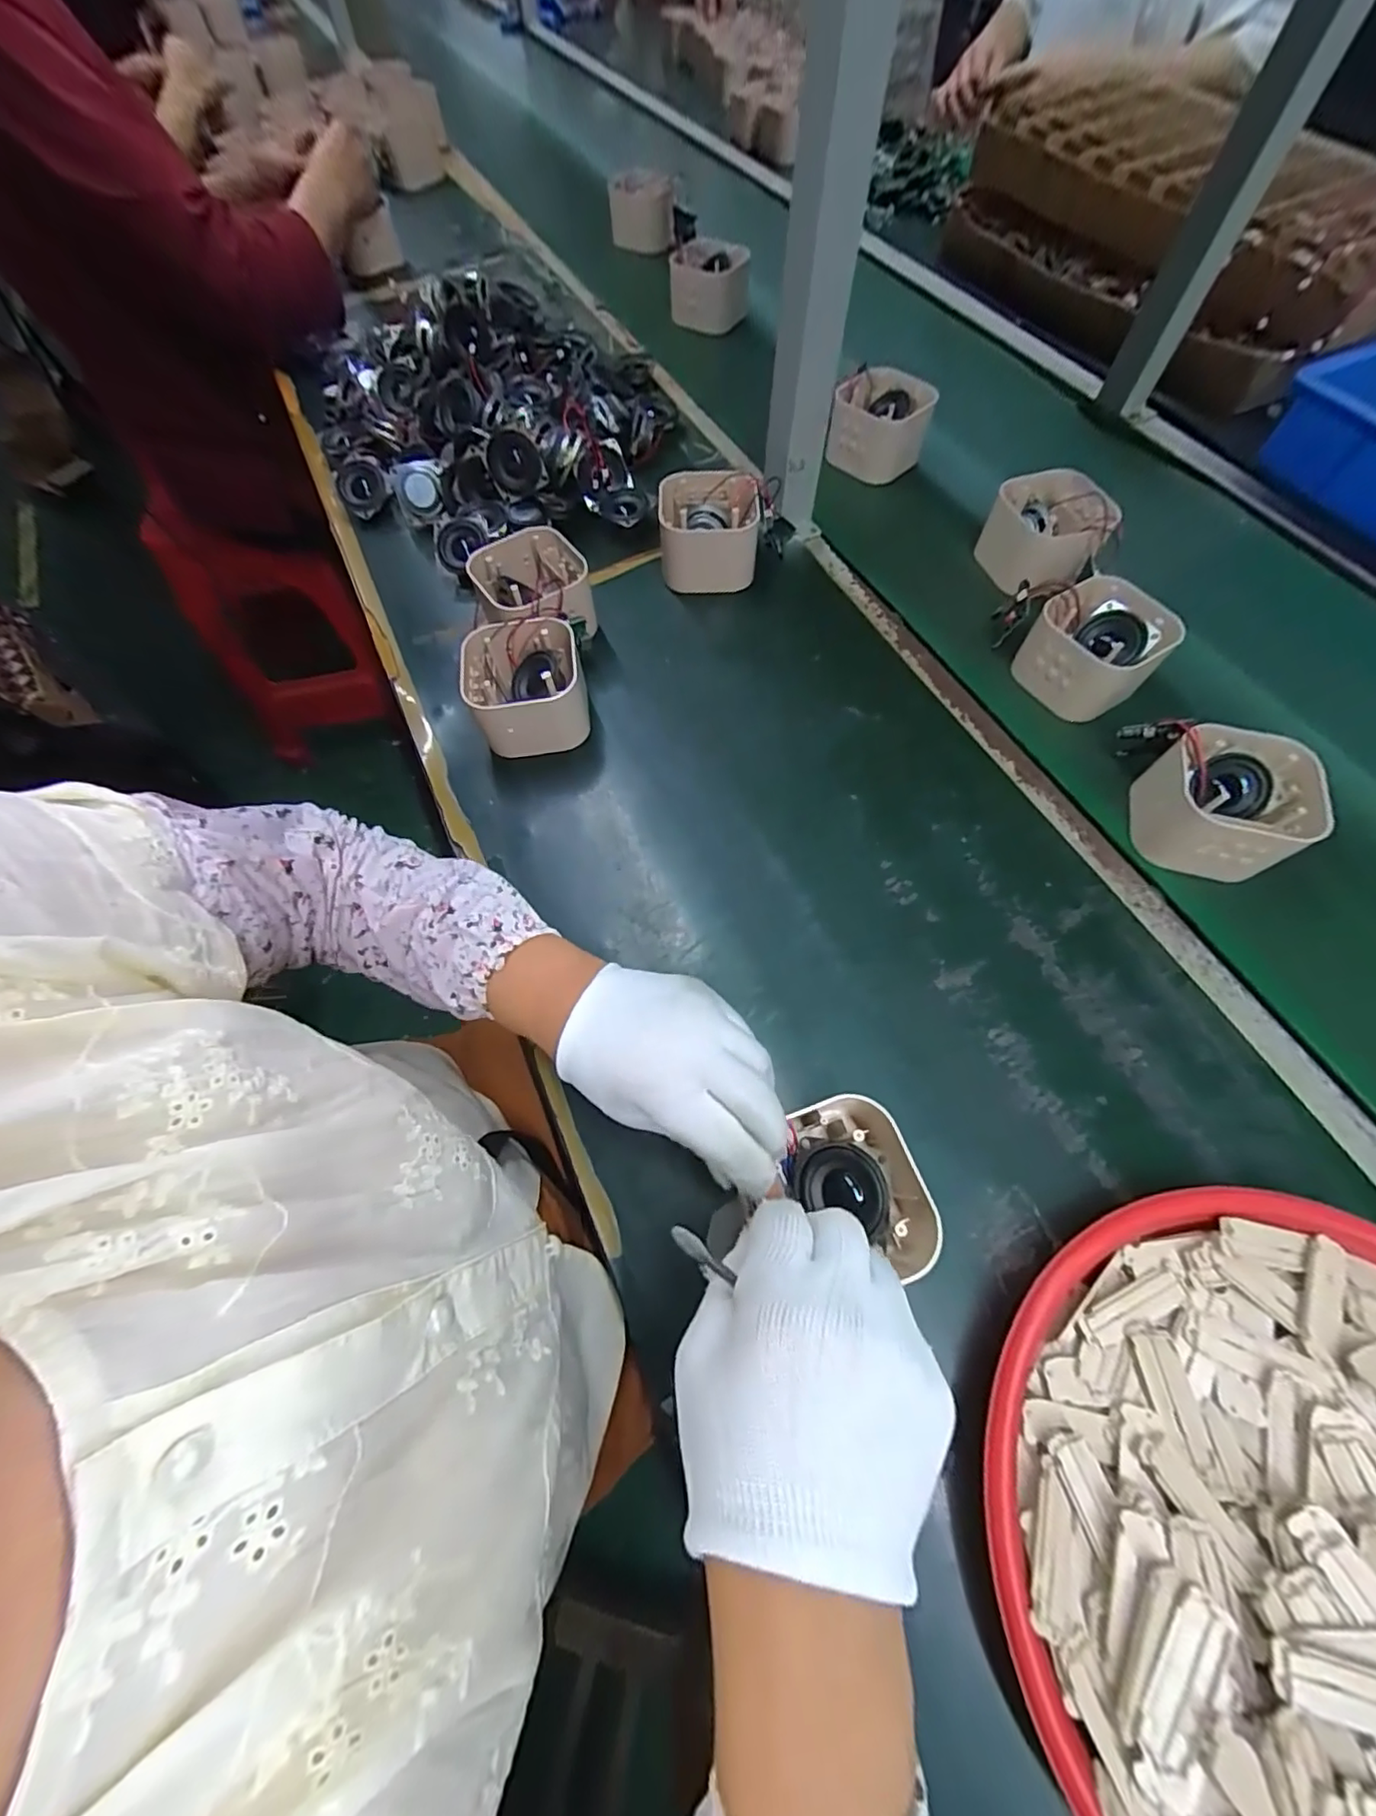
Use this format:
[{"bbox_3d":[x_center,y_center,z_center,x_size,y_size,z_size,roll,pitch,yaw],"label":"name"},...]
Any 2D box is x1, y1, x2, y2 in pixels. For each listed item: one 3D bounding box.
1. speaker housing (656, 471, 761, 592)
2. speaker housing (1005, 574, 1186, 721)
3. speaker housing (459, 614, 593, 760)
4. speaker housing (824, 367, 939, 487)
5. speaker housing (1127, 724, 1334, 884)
[{"bbox_3d":[0.018,-0.343,0.538,0.087,0.066,0.081,-1,66,1],"label":"speaker housing"},{"bbox_3d":[0.328,-0.210,0.475,0.075,0.059,0.091,-37,71,-14],"label":"speaker housing"},{"bbox_3d":[-0.131,-0.178,0.476,0.091,0.064,0.094,-13,67,-5],"label":"speaker housing"},{"bbox_3d":[0.202,-0.516,0.623,0.098,0.074,0.073,8,67,5],"label":"speaker housing"},{"bbox_3d":[0.379,-0.075,0.412,0.087,0.060,0.082,19,68,9],"label":"speaker housing"}]

